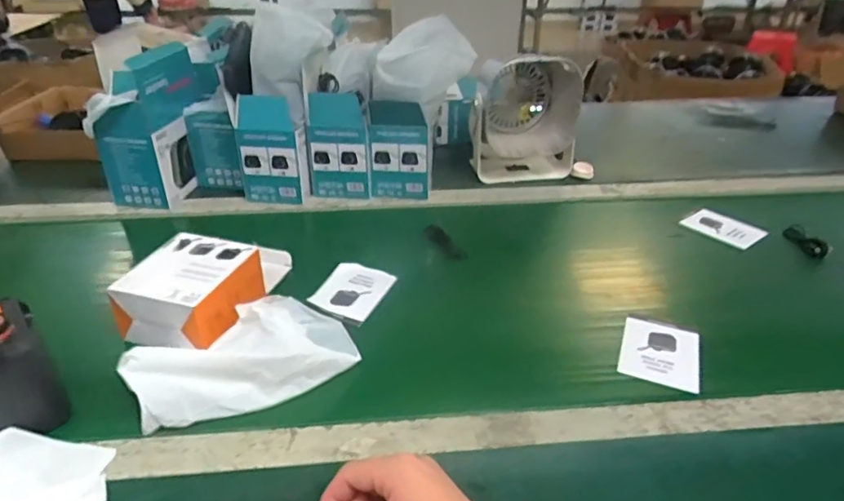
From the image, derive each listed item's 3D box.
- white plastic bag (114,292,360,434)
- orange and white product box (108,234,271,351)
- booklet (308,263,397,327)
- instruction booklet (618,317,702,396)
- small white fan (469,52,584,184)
[{"bbox_3d":[-0.152,0.091,0.494,0.105,0.051,0.183,25,38,36],"label":"white plastic bag"},{"bbox_3d":[-0.230,0.040,0.569,0.102,0.057,0.113,8,31,13],"label":"orange and white product box"},{"bbox_3d":[-0.082,0.046,0.633,0.078,0.009,0.103,9,30,17],"label":"booklet"},{"bbox_3d":[0.231,0.099,0.542,0.071,0.008,0.089,12,32,20],"label":"instruction booklet"},{"bbox_3d":[0.164,-0.212,0.897,0.158,0.175,0.152,3,30,5],"label":"small white fan"}]

